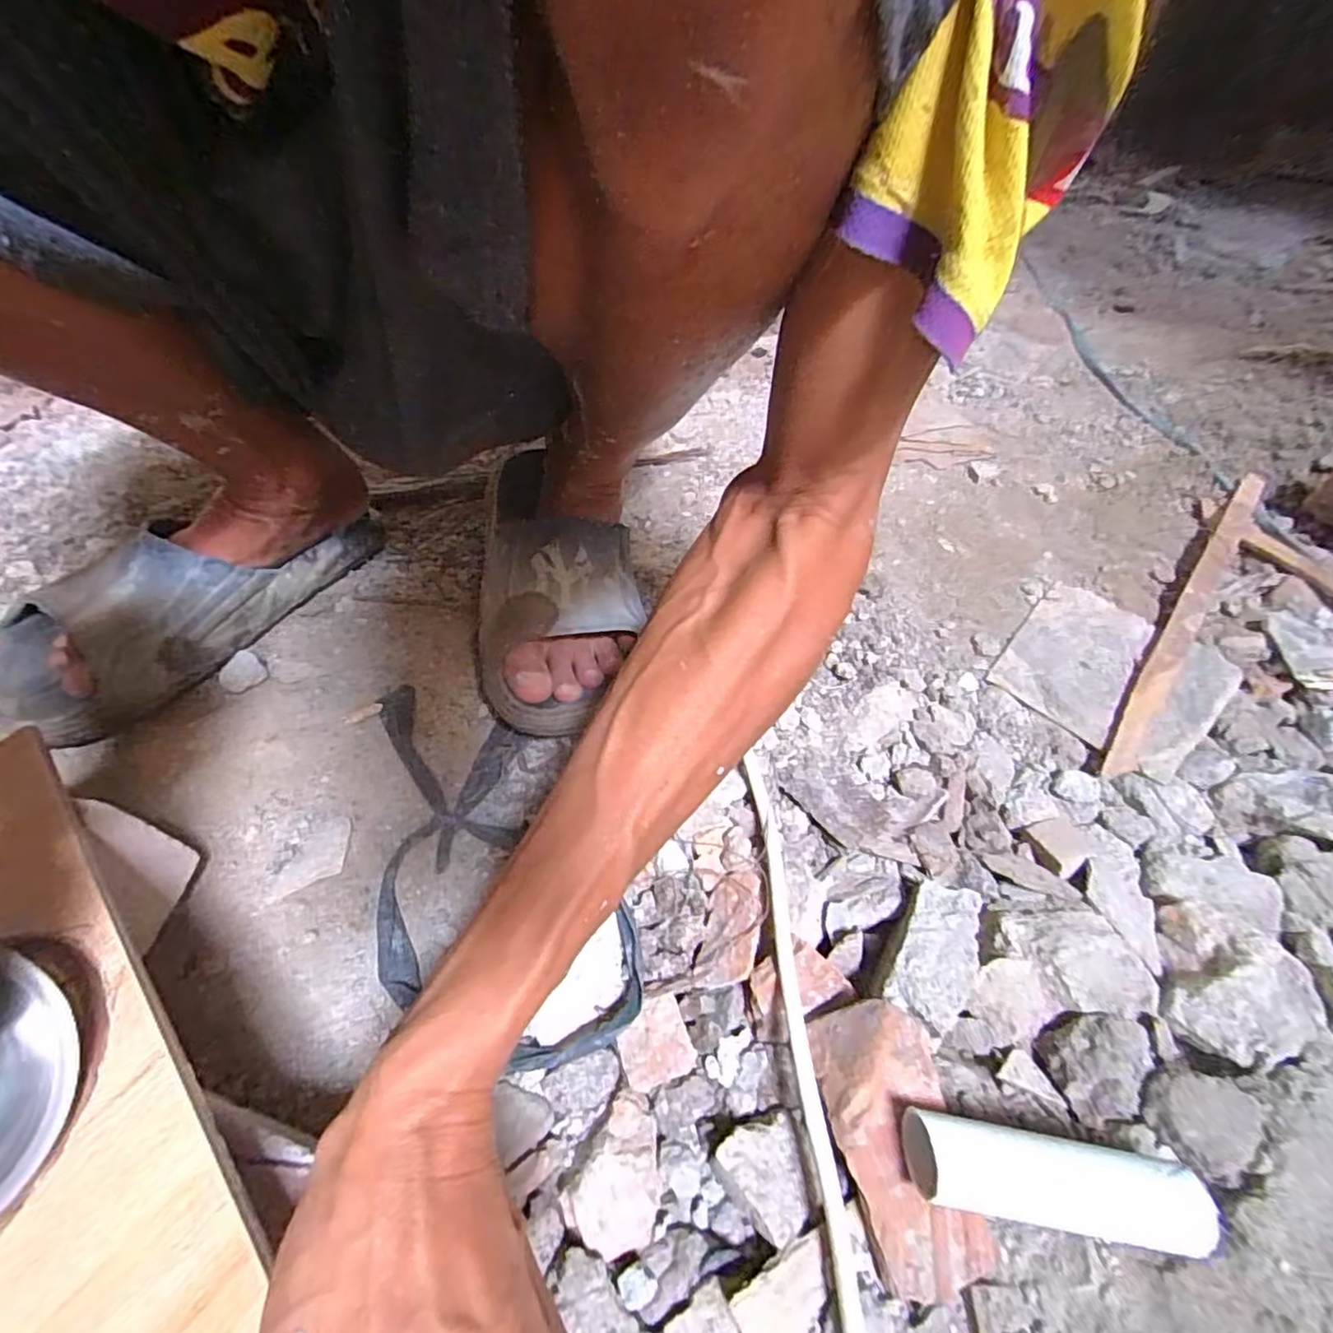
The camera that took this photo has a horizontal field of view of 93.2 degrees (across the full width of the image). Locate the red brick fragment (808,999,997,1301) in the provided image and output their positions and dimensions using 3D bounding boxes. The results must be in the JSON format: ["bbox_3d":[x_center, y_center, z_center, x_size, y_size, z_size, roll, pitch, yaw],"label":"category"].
[{"bbox_3d":[0.107,0.216,0.291,0.056,0.020,0.107,-8,51,-7],"label":"red brick fragment"}]

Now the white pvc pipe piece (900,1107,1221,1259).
[{"bbox_3d":[0.166,0.219,0.269,0.120,0.027,0.032,8,50,5],"label":"white pvc pipe piece"}]

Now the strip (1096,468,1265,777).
[{"bbox_3d":[0.462,-0.058,0.549,0.027,0.016,0.451,35,58,25],"label":"strip"}]

